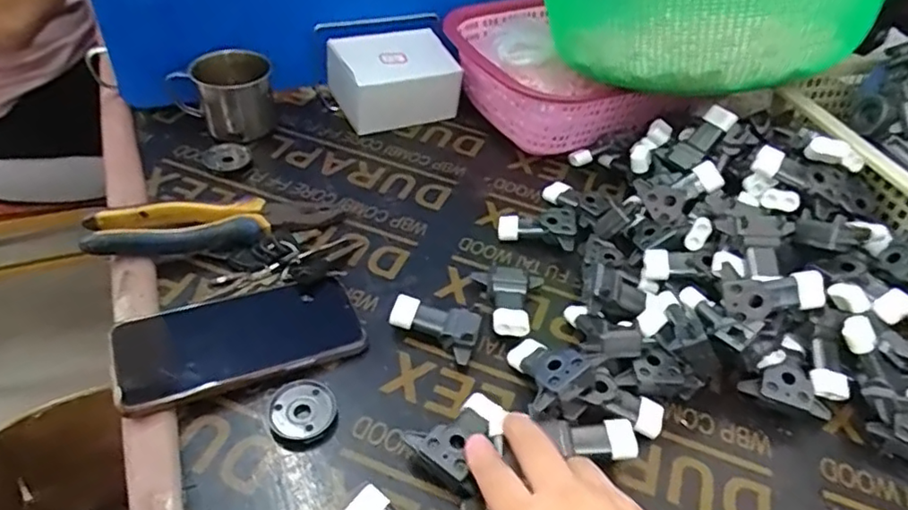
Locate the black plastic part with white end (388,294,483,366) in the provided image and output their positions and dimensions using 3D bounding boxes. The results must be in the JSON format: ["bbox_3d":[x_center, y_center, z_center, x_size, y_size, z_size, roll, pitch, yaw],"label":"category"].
[{"bbox_3d":[-0.012,0.052,0.453,0.065,0.023,0.040,24,47,17],"label":"black plastic part with white end"}]

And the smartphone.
[{"bbox_3d":[-0.149,0.060,0.427,0.161,0.019,0.074,-16,49,-22],"label":"smartphone"}]

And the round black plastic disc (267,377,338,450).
[{"bbox_3d":[-0.099,0.103,0.397,0.042,0.010,0.045,3,44,-3],"label":"round black plastic disc"}]

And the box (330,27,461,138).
[{"bbox_3d":[-0.067,-0.190,0.658,0.133,0.070,0.092,-22,51,-26],"label":"box"}]

